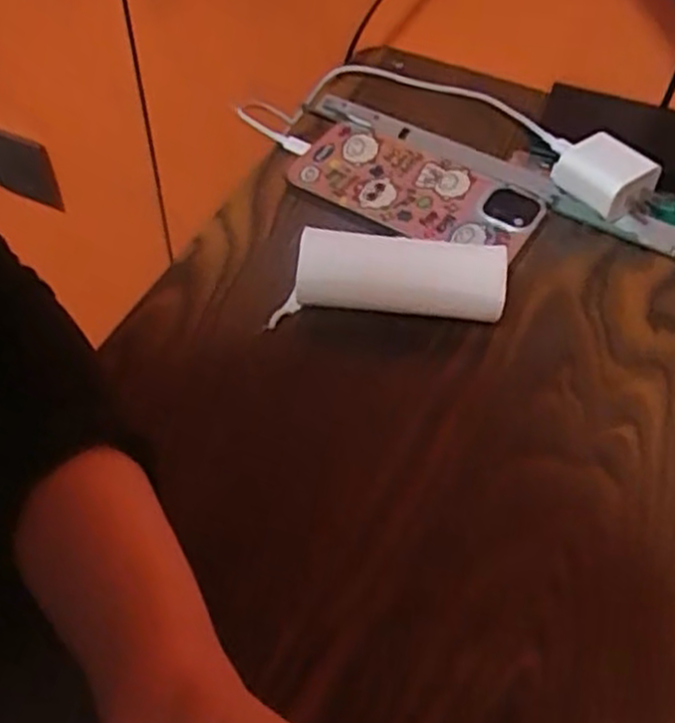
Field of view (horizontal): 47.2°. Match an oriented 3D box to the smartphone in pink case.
[{"bbox_3d":[0.045,-0.102,0.453,0.147,0.010,0.063,29,59,18],"label":"smartphone in pink case"}]

